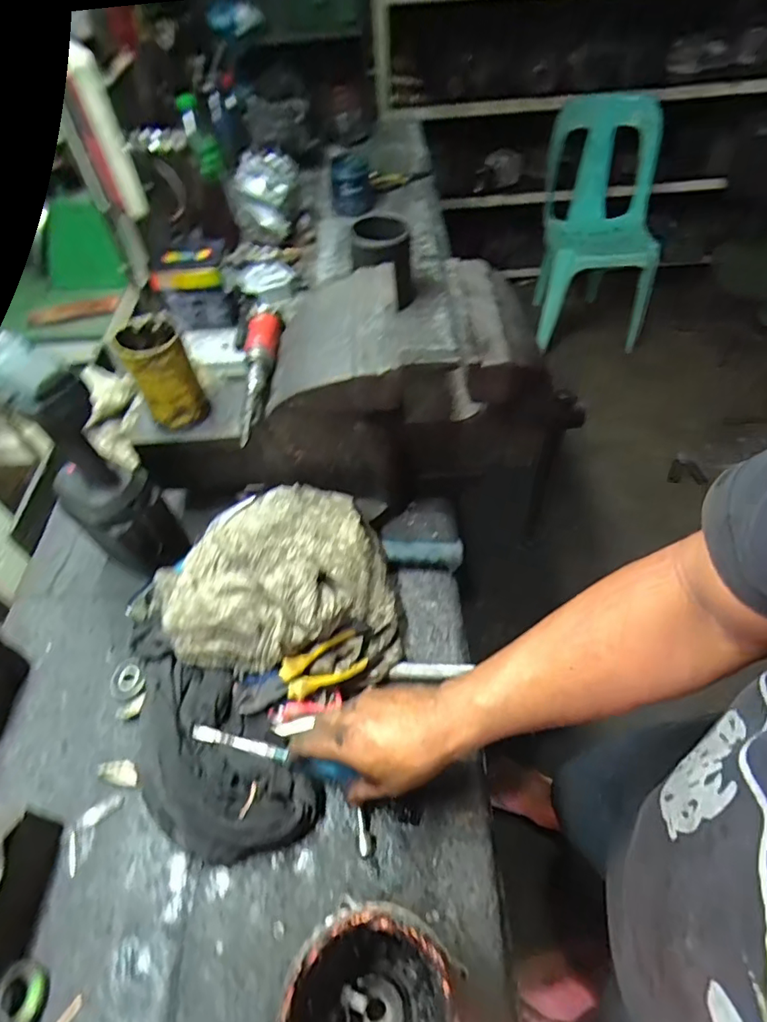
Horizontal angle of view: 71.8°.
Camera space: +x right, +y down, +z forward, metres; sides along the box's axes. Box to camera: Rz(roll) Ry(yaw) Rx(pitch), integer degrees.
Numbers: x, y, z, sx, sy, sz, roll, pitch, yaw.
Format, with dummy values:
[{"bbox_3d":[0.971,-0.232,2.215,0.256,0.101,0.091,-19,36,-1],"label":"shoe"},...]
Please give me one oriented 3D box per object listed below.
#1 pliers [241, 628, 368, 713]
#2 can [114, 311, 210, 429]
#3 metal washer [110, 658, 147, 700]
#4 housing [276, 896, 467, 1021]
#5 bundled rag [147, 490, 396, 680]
[{"bbox_3d":[-0.088,0.175,0.570,0.136,0.028,0.048,-20,91,-23],"label":"pliers"},{"bbox_3d":[-0.261,-0.160,0.631,0.072,0.113,0.070,-25,56,-16],"label":"can"},{"bbox_3d":[-0.294,0.190,0.608,0.043,0.010,0.045,-5,64,10],"label":"metal washer"},{"bbox_3d":[-0.007,0.375,0.394,0.113,0.134,0.119,11,54,11],"label":"housing"},{"bbox_3d":[-0.125,0.074,0.627,0.278,0.128,0.232,-3,53,0],"label":"bundled rag"}]

